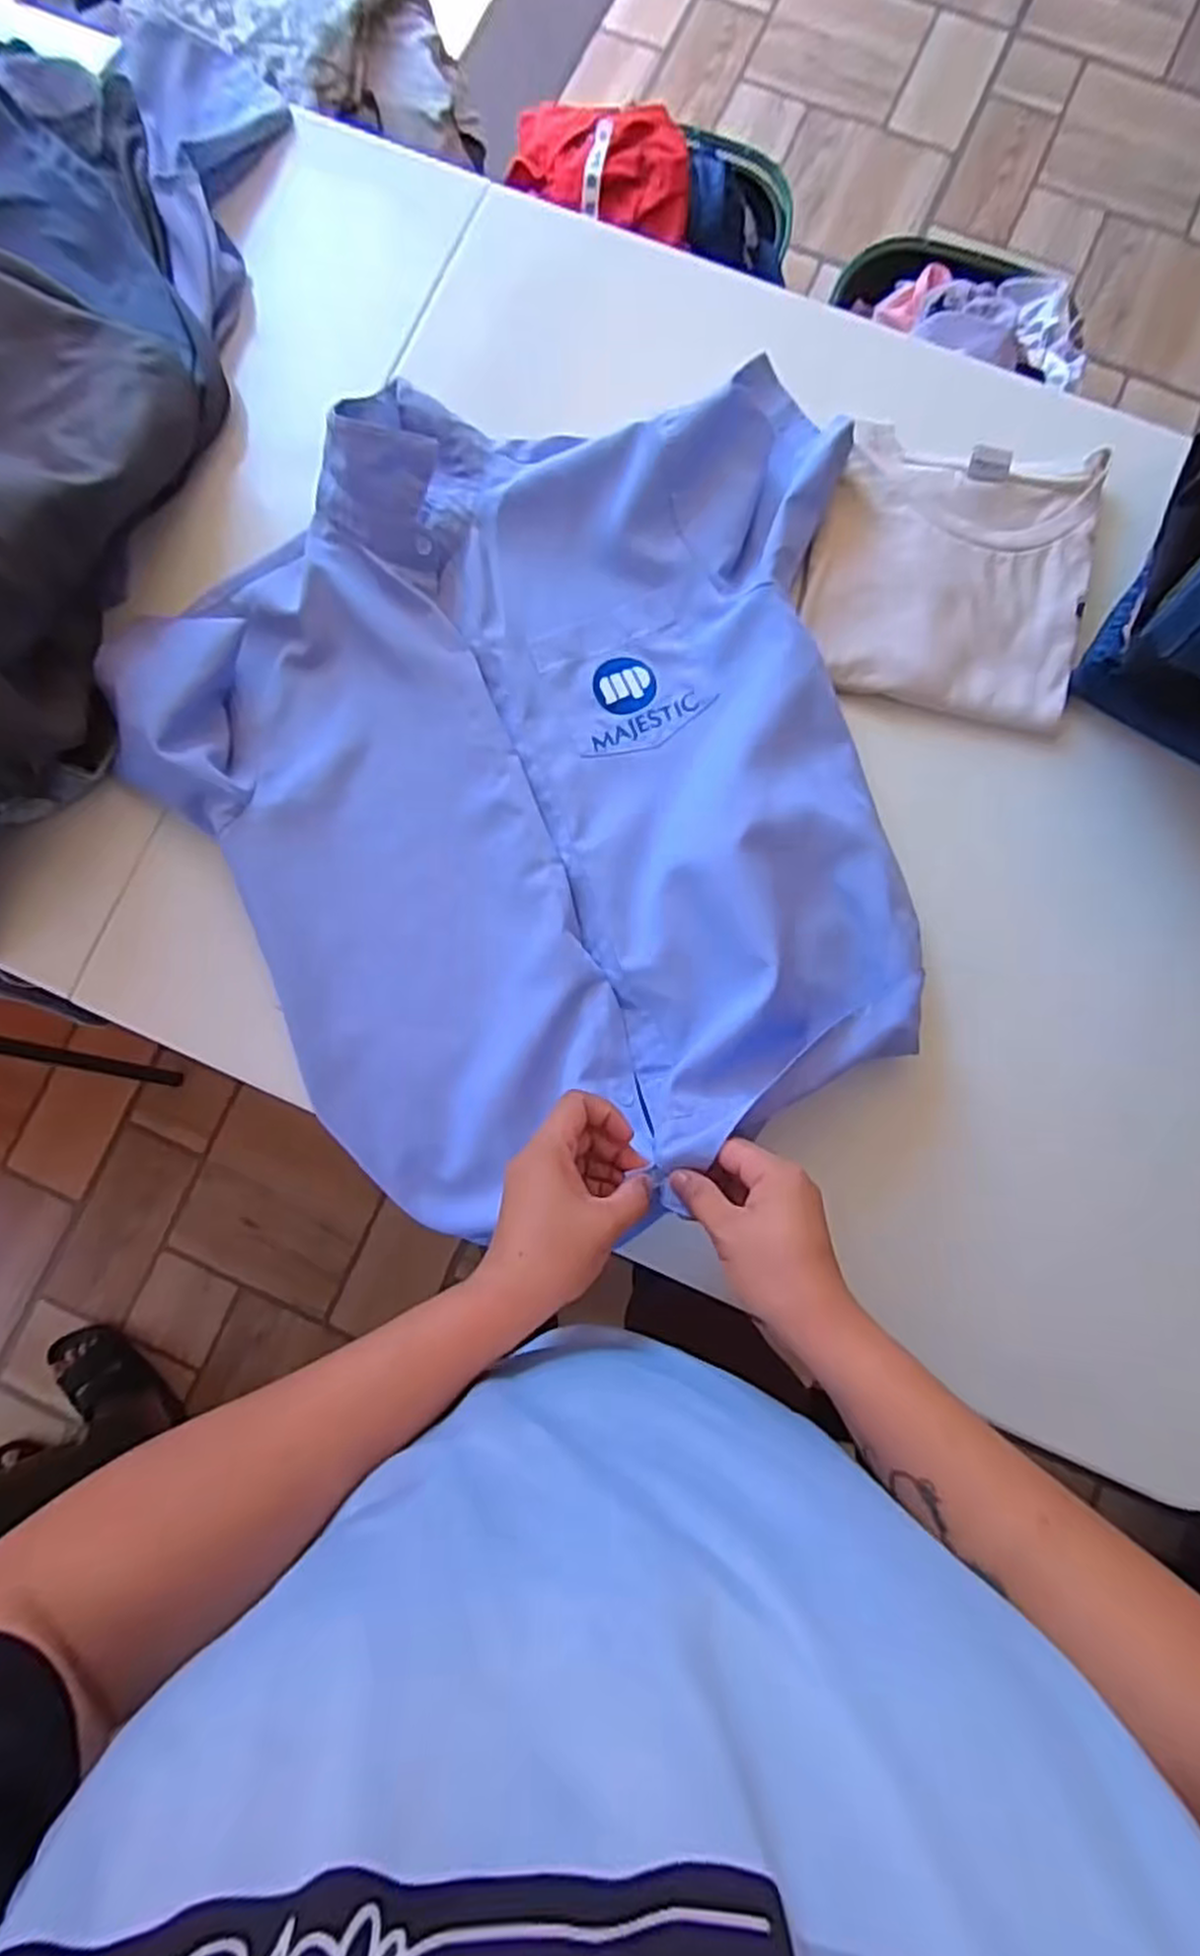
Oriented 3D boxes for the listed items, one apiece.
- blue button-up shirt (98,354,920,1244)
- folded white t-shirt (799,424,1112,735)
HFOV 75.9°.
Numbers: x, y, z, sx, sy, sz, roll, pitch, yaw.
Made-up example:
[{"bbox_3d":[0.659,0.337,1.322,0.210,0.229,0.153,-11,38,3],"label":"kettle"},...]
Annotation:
[{"bbox_3d":[-0.059,-0.143,0.543,0.500,0.073,0.564,-8,84,0],"label":"blue button-up shirt"},{"bbox_3d":[0.262,-0.305,0.577,0.199,0.021,0.199,14,84,3],"label":"folded white t-shirt"}]

